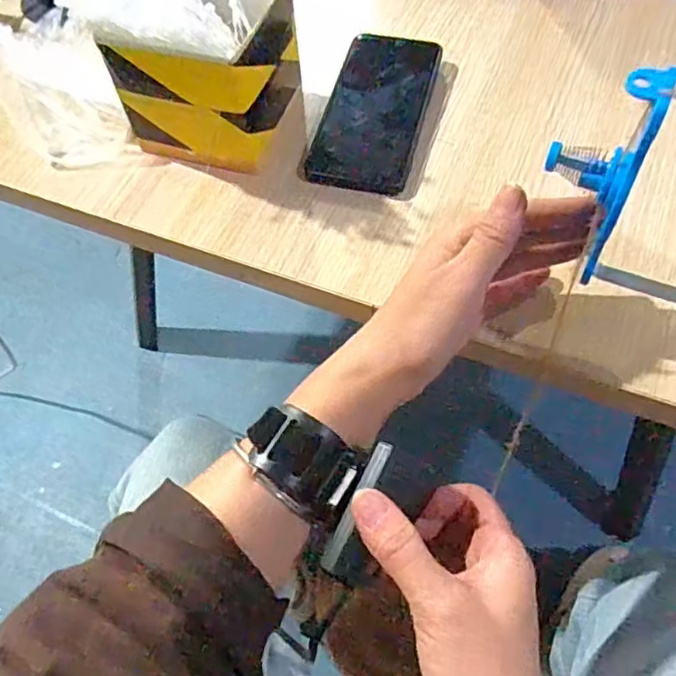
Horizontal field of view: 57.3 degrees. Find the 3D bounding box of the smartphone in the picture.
[{"bbox_3d":[0.031,-0.182,0.493,0.076,0.009,0.156,14,70,6],"label":"smartphone"}]

